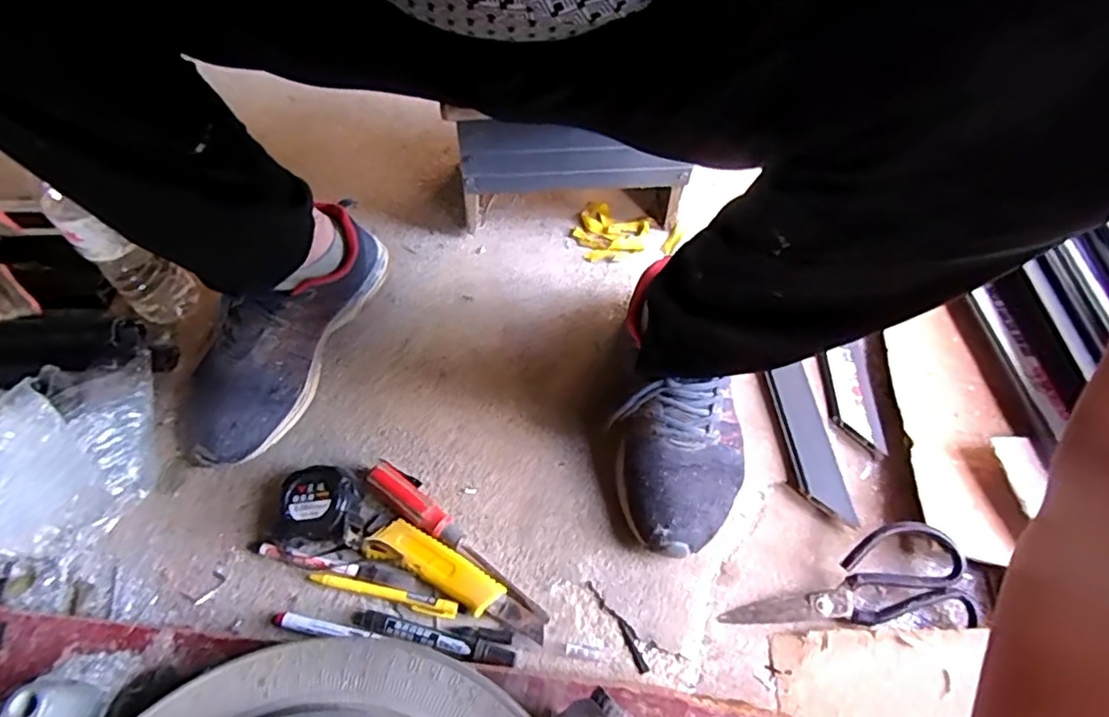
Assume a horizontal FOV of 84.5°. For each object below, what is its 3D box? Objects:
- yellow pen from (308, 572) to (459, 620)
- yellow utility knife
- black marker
[{"bbox_3d":[-0.144,0.197,0.512,0.127,0.011,0.014,12,58,3],"label":"yellow pen"},{"bbox_3d":[-0.083,0.184,0.516,0.166,0.015,0.035,24,59,11],"label":"yellow utility knife"},{"bbox_3d":[-0.100,0.225,0.490,0.136,0.012,0.017,13,58,4],"label":"black marker"}]

